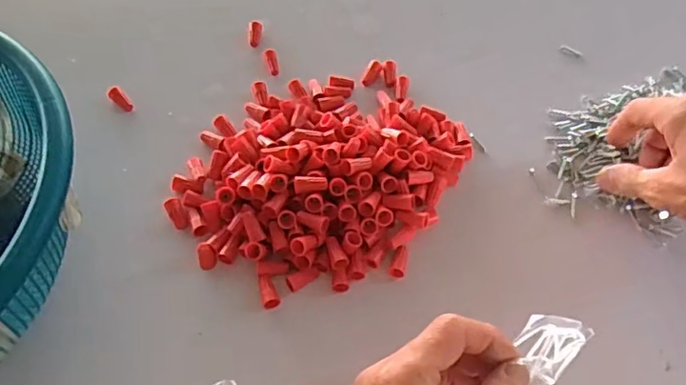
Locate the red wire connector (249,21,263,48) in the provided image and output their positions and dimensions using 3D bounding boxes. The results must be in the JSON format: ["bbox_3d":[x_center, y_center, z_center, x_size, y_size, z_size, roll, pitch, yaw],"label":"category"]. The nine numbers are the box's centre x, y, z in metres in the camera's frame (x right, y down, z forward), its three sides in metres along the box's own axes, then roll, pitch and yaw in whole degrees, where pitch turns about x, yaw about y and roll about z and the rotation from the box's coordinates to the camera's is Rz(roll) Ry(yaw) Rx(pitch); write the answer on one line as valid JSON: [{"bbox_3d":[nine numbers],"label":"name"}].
[{"bbox_3d":[-0.079,-0.144,0.511,0.011,0.008,0.030,2,70,2],"label":"red wire connector"}]

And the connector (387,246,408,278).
[{"bbox_3d":[0.039,0.048,0.390,0.011,0.007,0.023,15,58,10],"label":"connector"}]

